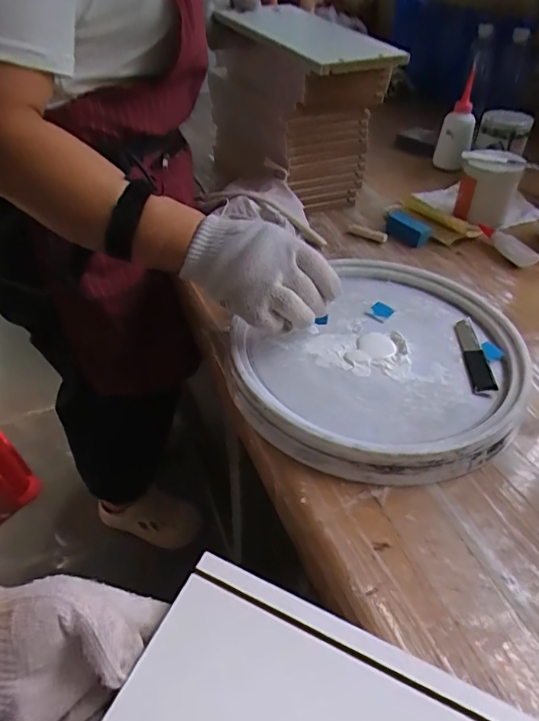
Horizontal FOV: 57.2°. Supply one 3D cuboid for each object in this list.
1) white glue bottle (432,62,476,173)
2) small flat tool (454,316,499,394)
[{"bbox_3d":[0.342,-0.425,0.889,0.062,0.136,0.046,16,44,13],"label":"white glue bottle"},{"bbox_3d":[0.206,-0.007,0.498,0.022,0.007,0.105,5,42,1],"label":"small flat tool"}]

